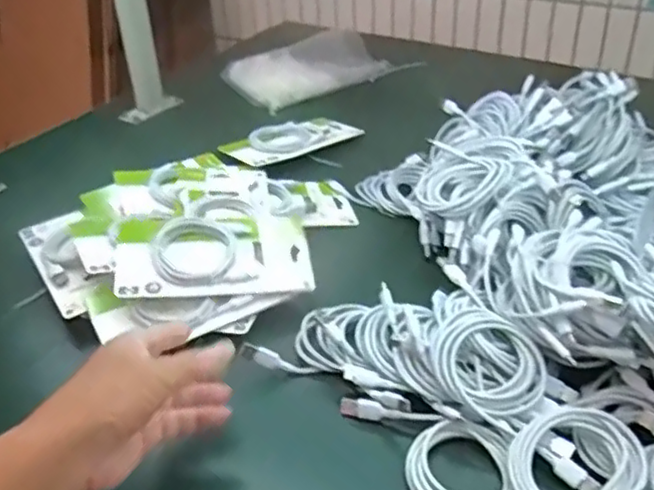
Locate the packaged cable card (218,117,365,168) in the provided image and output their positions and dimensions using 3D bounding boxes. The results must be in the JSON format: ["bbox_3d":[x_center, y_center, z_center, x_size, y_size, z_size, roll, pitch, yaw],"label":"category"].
[{"bbox_3d":[-0.043,-0.145,0.920,0.185,0.023,0.091,-28,42,-31],"label":"packaged cable card"}]

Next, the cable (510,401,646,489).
[{"bbox_3d":[0.171,0.154,0.467,0.083,0.024,0.083,-9,53,12],"label":"cable"}]

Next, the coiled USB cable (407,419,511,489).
[{"bbox_3d":[0.093,0.159,0.471,0.071,0.016,0.079,0,35,4],"label":"coiled USB cable"}]

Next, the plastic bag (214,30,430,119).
[{"bbox_3d":[-0.013,-0.284,1.046,0.265,0.062,0.153,-21,39,-24],"label":"plastic bag"}]

